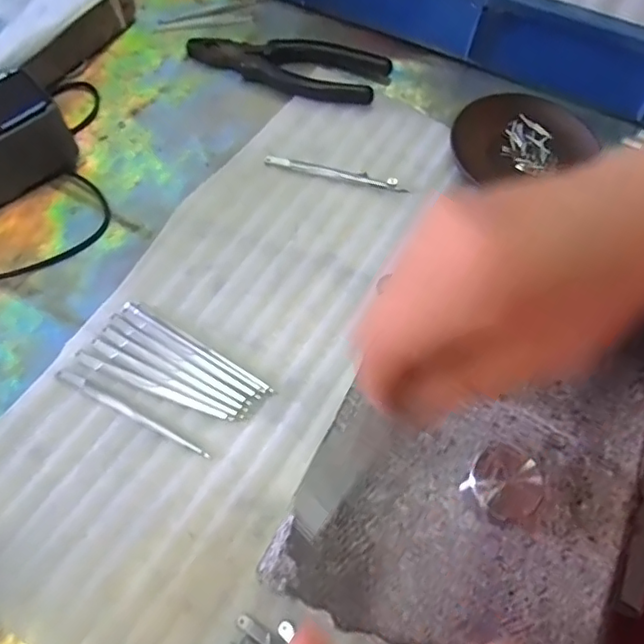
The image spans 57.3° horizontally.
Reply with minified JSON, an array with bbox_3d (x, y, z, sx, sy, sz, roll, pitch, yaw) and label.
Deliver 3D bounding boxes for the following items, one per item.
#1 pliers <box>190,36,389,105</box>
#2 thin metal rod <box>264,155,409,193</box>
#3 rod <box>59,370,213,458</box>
[{"bbox_3d":[-0.028,-0.208,0.479,0.163,0.014,0.052,10,63,2],"label":"pliers"},{"bbox_3d":[0.010,-0.111,0.439,0.106,0.007,0.010,14,64,4],"label":"thin metal rod"},{"bbox_3d":[-0.113,0.054,0.352,0.107,0.004,0.006,26,65,10],"label":"rod"}]

